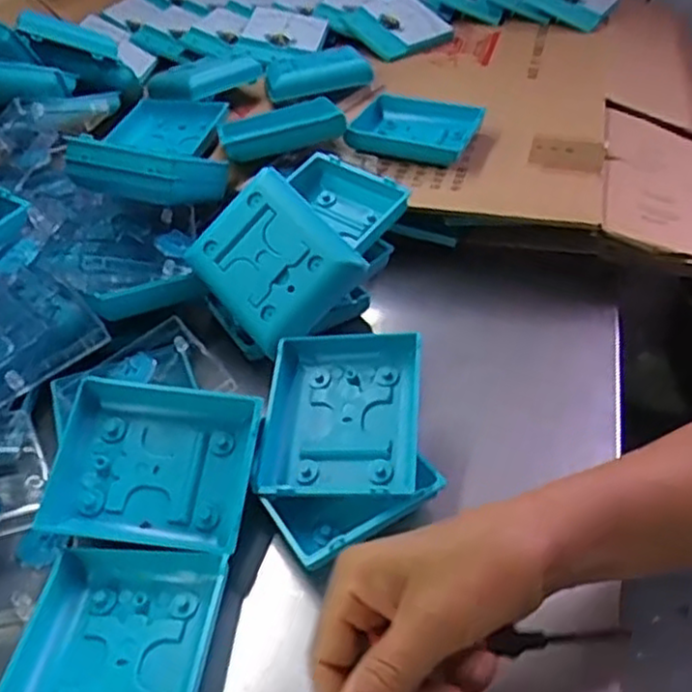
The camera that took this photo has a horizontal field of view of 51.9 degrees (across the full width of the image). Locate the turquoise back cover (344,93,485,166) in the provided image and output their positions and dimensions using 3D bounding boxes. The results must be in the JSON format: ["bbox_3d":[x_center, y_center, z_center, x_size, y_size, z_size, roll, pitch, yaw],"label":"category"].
[{"bbox_3d":[0.060,-0.203,0.668,0.122,0.030,0.093,12,43,19],"label":"turquoise back cover"}]

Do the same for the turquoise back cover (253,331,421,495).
[{"bbox_3d":[-0.003,0.042,0.446,0.096,0.022,0.110,1,55,9],"label":"turquoise back cover"}]

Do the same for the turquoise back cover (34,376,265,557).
[{"bbox_3d":[-0.115,0.070,0.422,0.117,0.022,0.093,7,66,3],"label":"turquoise back cover"}]

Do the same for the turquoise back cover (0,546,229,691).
[{"bbox_3d":[-0.117,0.152,0.357,0.095,0.021,0.118,1,40,7],"label":"turquoise back cover"}]

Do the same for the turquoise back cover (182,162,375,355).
[{"bbox_3d":[-0.052,-0.058,0.493,0.093,0.020,0.111,-47,71,6],"label":"turquoise back cover"}]

